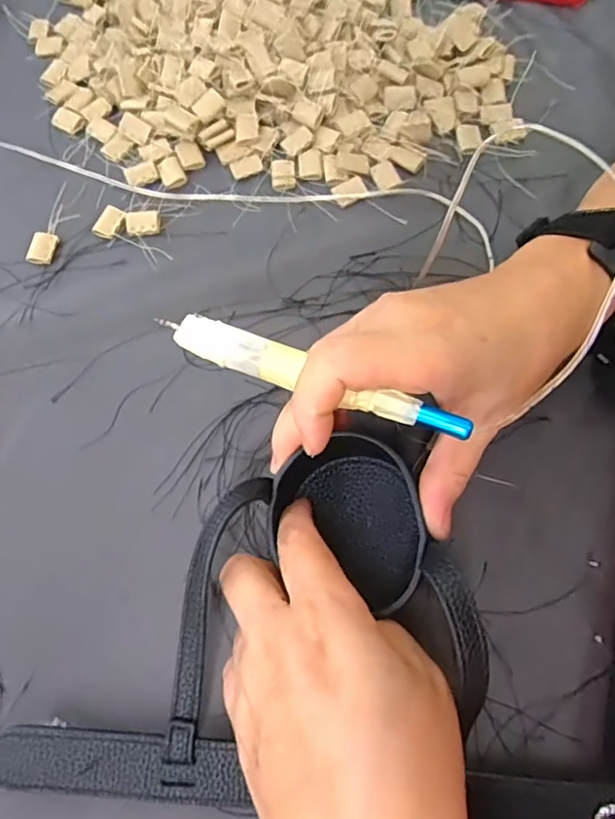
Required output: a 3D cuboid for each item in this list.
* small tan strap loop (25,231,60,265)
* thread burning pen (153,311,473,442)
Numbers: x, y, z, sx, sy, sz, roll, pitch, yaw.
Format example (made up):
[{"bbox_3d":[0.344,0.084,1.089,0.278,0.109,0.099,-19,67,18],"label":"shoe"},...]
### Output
[{"bbox_3d":[-0.162,-0.099,0.342,0.014,0.006,0.021,15,71,7],"label":"small tan strap loop"},{"bbox_3d":[-0.001,-0.015,0.232,0.131,0.009,0.017,20,72,8],"label":"thread burning pen"}]

